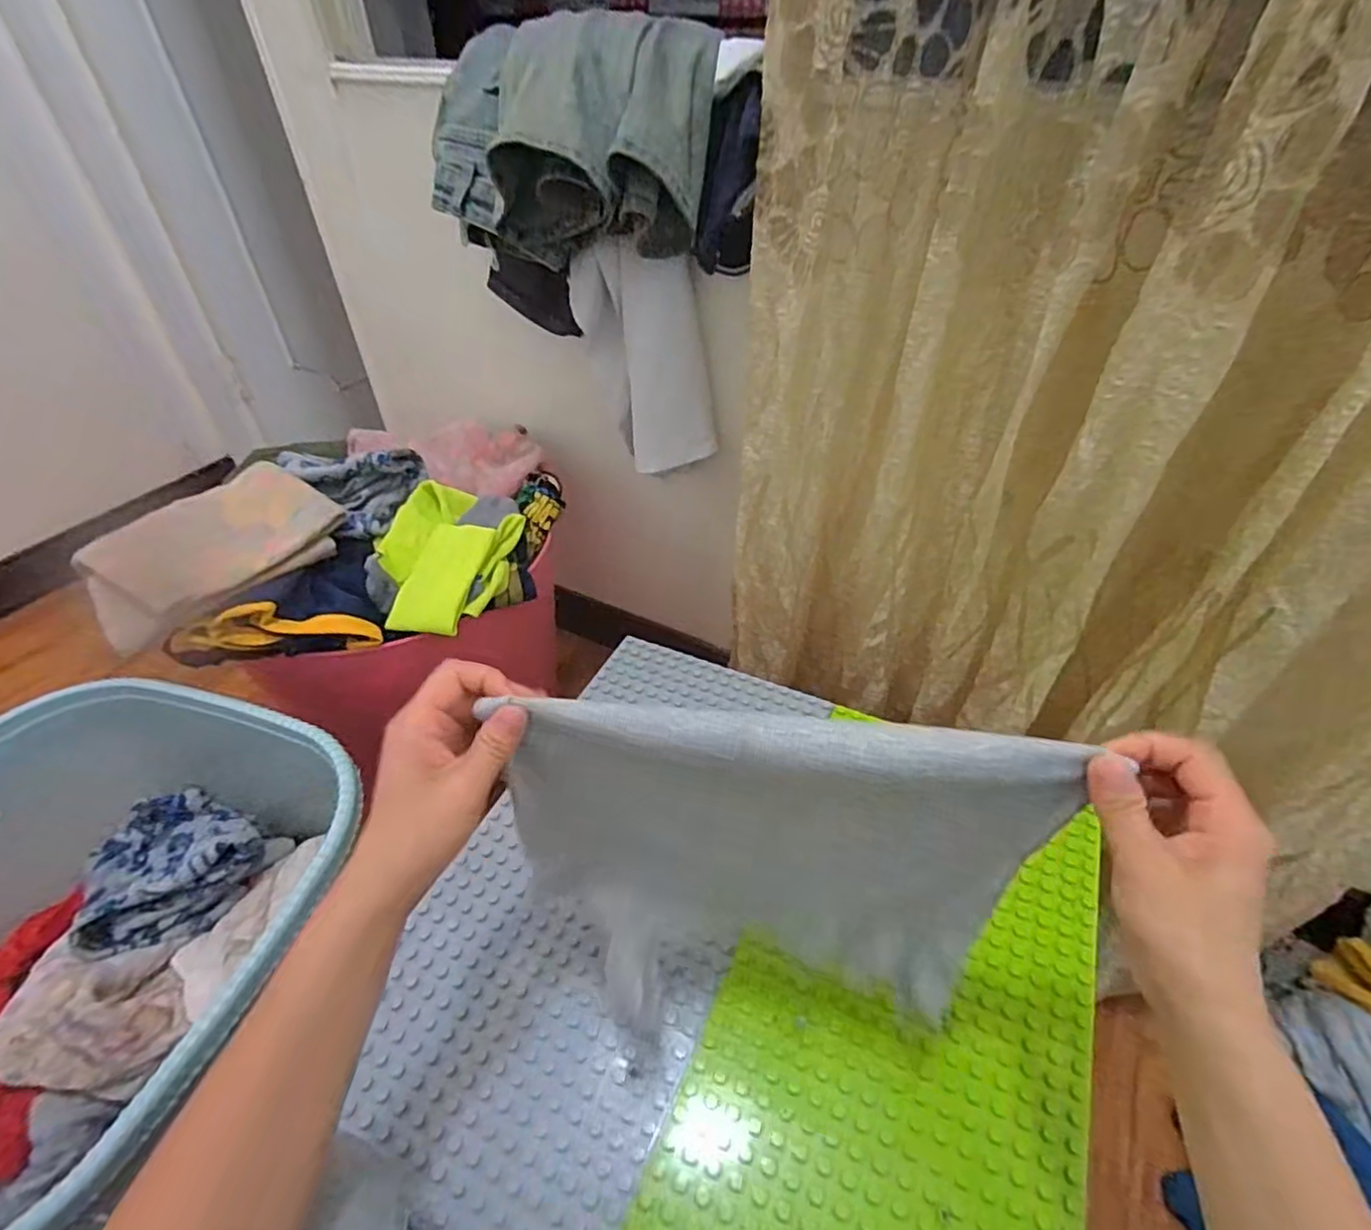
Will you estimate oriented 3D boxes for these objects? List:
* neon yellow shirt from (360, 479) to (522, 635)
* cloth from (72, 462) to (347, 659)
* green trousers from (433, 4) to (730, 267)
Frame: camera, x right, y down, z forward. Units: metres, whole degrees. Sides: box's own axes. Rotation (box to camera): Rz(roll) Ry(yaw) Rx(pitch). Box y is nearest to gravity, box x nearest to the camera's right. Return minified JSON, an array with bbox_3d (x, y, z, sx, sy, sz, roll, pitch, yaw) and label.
[{"bbox_3d":[-0.273,-0.068,0.759,0.153,0.057,0.186,7,43,9],"label":"neon yellow shirt"},{"bbox_3d":[-0.524,-0.075,0.735,0.159,0.060,0.246,28,50,28],"label":"cloth"},{"bbox_3d":[-0.119,-0.445,0.636,0.286,0.174,0.151,11,44,13],"label":"green trousers"}]

